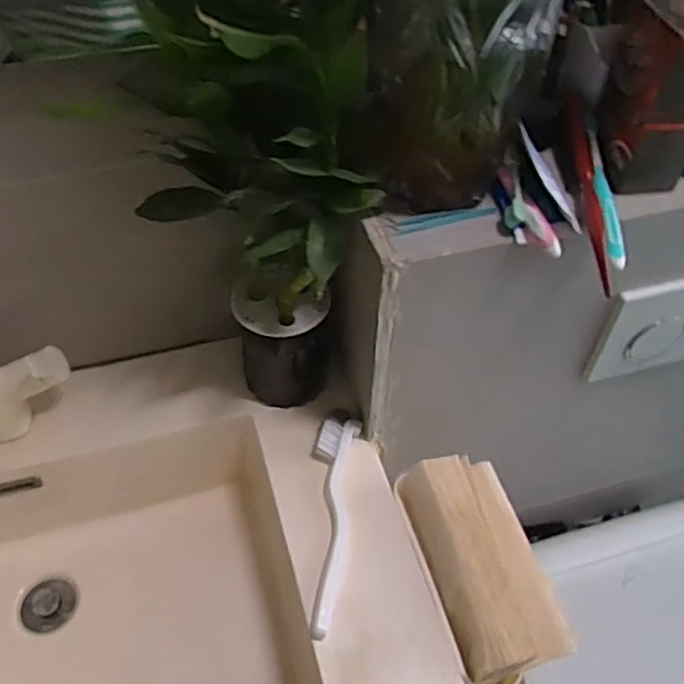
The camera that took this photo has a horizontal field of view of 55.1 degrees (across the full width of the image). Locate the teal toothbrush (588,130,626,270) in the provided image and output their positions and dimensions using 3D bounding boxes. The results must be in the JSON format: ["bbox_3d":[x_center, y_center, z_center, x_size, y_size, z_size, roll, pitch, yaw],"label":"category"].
[{"bbox_3d":[0.238,-0.134,0.595,0.018,0.022,0.168,5,49,2],"label":"teal toothbrush"}]

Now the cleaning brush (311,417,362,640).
[{"bbox_3d":[-0.016,0.183,0.686,0.047,0.027,0.233,7,49,4],"label":"cleaning brush"}]

